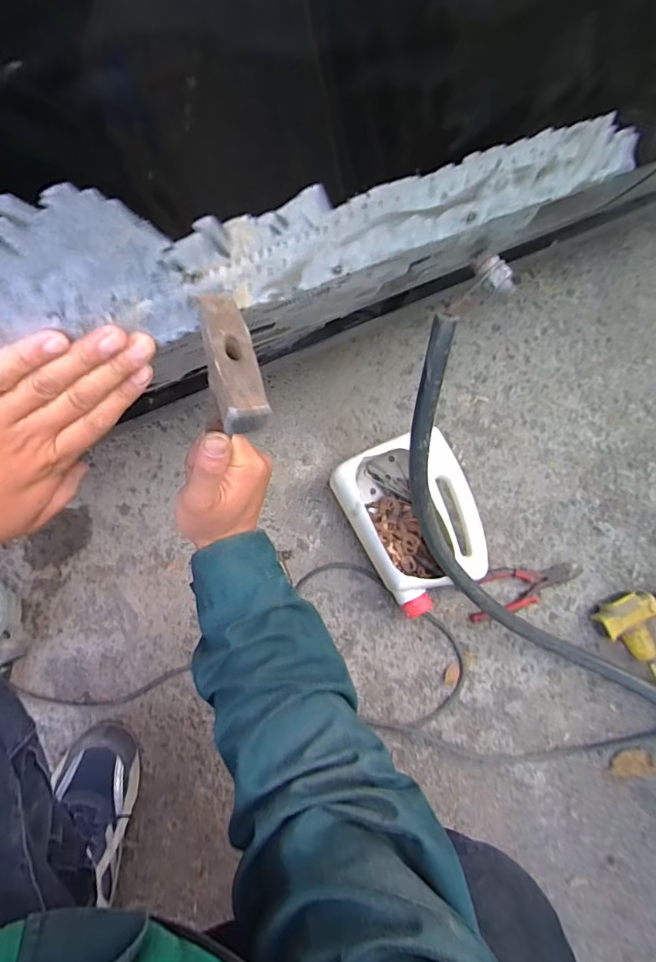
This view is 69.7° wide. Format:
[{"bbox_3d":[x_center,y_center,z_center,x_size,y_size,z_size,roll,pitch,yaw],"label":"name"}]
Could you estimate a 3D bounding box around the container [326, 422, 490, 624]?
[{"bbox_3d":[0.131,0.052,0.680,0.177,0.099,0.229,-27,77,-8],"label":"container"}]

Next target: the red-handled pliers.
[{"bbox_3d":[0.286,0.153,0.690,0.174,0.016,0.064,-14,76,-4],"label":"red-handled pliers"}]

